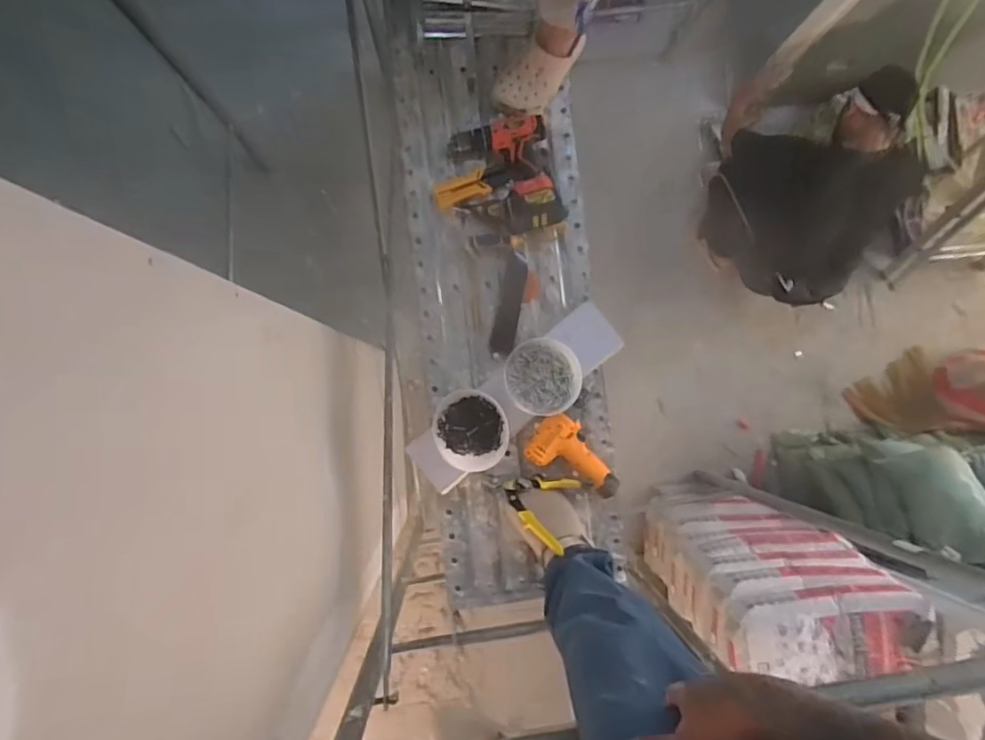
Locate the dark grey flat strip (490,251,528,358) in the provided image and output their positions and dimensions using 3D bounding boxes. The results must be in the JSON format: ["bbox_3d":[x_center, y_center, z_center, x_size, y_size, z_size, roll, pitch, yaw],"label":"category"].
[{"bbox_3d":[0.038,-0.135,1.206,0.050,0.011,0.215,12,88,-1],"label":"dark grey flat strip"}]

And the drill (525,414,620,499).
[{"bbox_3d":[0.173,0.172,1.185,0.200,0.055,0.115,29,87,-1],"label":"drill"}]

